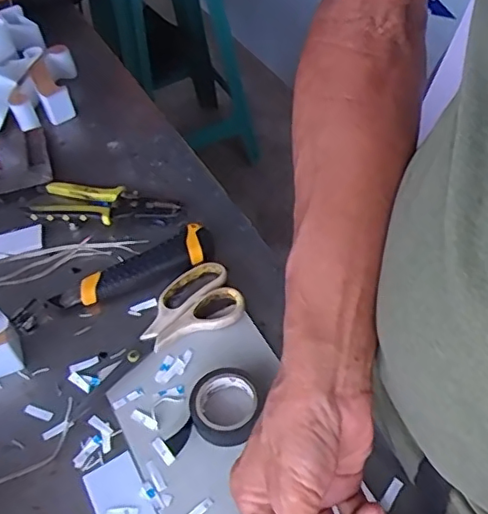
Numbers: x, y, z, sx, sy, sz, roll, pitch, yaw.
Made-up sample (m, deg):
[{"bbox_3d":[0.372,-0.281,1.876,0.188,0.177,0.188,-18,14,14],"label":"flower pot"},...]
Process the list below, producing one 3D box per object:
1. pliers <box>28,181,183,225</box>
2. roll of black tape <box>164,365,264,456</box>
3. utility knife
[{"bbox_3d":[-0.147,-0.059,0.623,0.155,0.019,0.055,4,51,9],"label":"pliers"},{"bbox_3d":[-0.019,0.124,0.452,0.055,0.019,0.075,20,55,21],"label":"roll of black tape"},{"bbox_3d":[-0.107,0.012,0.560,0.161,0.018,0.038,-24,52,-13],"label":"utility knife"}]

